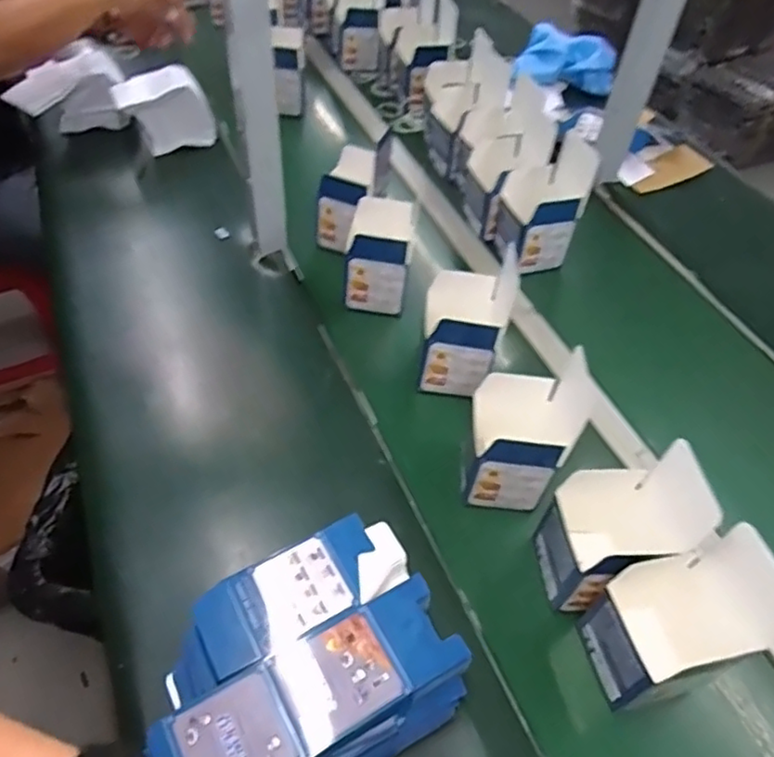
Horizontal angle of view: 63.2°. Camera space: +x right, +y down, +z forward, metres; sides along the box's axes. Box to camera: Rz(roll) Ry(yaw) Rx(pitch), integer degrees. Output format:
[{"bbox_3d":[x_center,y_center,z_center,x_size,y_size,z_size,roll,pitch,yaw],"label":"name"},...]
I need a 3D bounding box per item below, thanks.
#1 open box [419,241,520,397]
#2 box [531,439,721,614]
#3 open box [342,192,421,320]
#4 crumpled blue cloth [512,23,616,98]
[{"bbox_3d":[0.092,-0.057,0.747,0.095,0.126,0.103,9,46,6],"label":"open box"},{"bbox_3d":[0.211,0.142,0.580,0.111,0.165,0.095,-1,45,-3],"label":"box"},{"bbox_3d":[-0.009,-0.164,0.839,0.086,0.121,0.093,4,45,1],"label":"open box"},{"bbox_3d":[0.340,-0.612,1.211,0.195,0.097,0.060,-2,46,-5],"label":"crumpled blue cloth"}]

